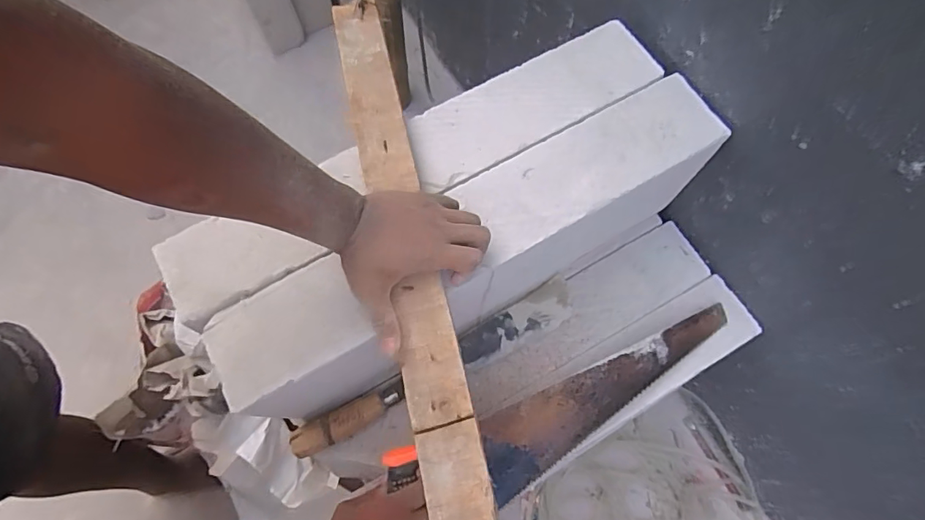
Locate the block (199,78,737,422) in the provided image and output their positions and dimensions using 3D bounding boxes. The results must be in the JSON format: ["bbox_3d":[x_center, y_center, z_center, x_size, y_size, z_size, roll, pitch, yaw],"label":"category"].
[{"bbox_3d":[0.016,-0.005,0.586,0.573,0.192,0.104,-29,73,-10],"label":"block"}]

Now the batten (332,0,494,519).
[{"bbox_3d":[-0.062,-0.036,0.477,0.054,0.013,0.551,-13,72,-5],"label":"batten"}]

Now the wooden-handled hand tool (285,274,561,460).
[{"bbox_3d":[-0.027,0.144,0.644,0.411,0.033,0.054,-29,73,-10],"label":"wooden-handled hand tool"}]

